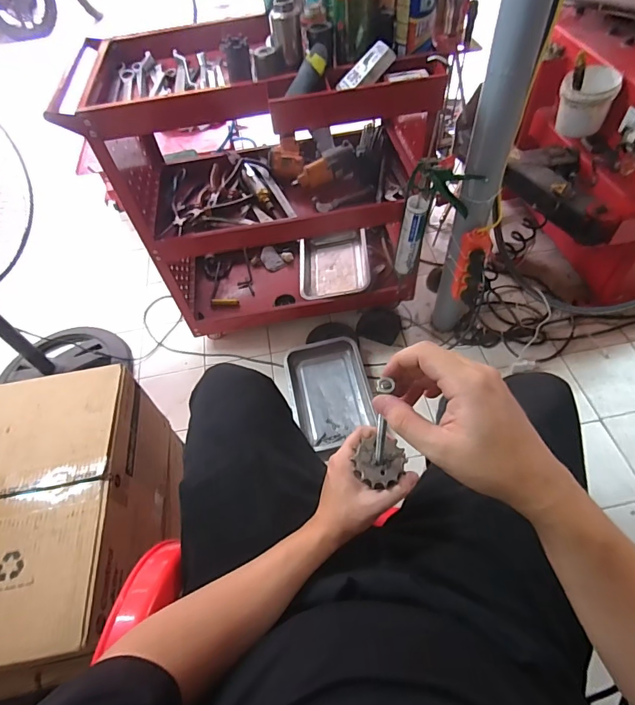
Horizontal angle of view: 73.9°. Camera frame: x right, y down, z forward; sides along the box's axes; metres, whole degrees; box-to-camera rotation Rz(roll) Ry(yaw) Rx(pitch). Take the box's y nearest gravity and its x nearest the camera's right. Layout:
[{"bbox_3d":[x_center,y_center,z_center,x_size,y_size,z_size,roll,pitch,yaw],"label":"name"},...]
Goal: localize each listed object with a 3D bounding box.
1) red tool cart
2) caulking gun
[{"bbox_3d":[-0.103,-0.420,1.115,0.728,0.660,0.422,-10,55,-1],"label":"red tool cart"},{"bbox_3d":[0.273,-0.300,0.986,0.161,0.291,0.051,11,57,13],"label":"caulking gun"}]

